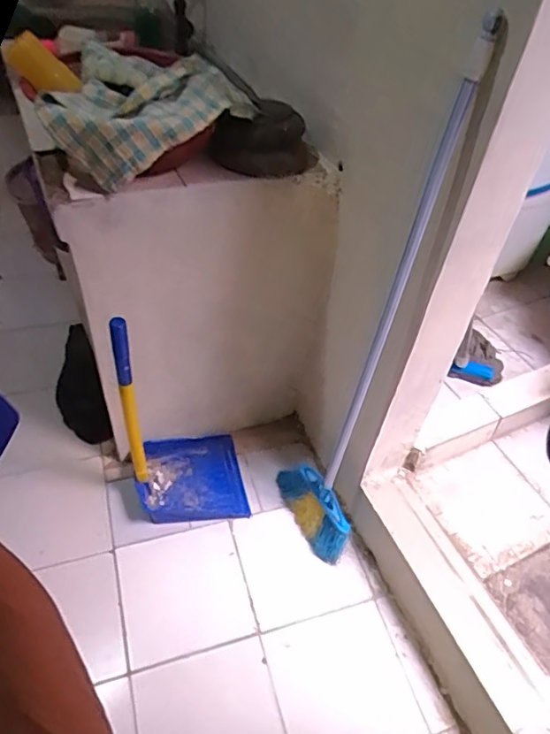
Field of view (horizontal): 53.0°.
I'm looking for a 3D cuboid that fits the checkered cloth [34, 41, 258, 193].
[{"bbox_3d":[-0.226,-0.493,1.067,0.351,0.122,0.336,5,47,-1],"label":"checkered cloth"}]

